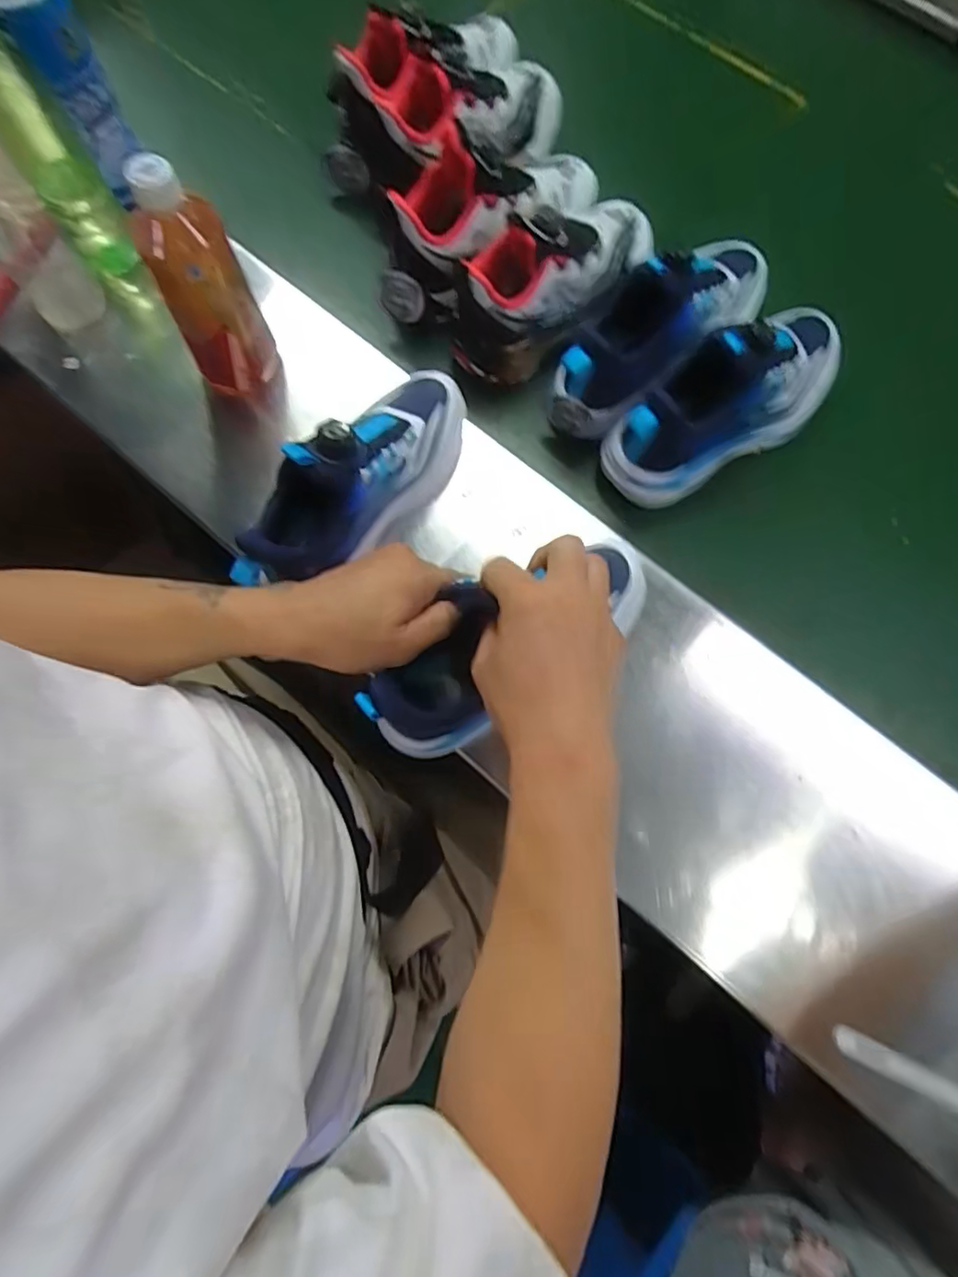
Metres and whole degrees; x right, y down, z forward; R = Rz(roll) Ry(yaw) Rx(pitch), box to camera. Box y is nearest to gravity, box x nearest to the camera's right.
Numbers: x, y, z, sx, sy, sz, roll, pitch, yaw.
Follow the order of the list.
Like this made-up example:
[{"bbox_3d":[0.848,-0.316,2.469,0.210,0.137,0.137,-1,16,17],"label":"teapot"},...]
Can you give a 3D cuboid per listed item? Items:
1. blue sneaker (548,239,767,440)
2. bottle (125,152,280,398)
[{"bbox_3d":[0.177,-0.306,0.583,0.274,0.108,0.086,-40,78,-11],"label":"blue sneaker"},{"bbox_3d":[-0.225,-0.286,0.508,0.068,0.182,0.061,-25,76,-7],"label":"bottle"}]

